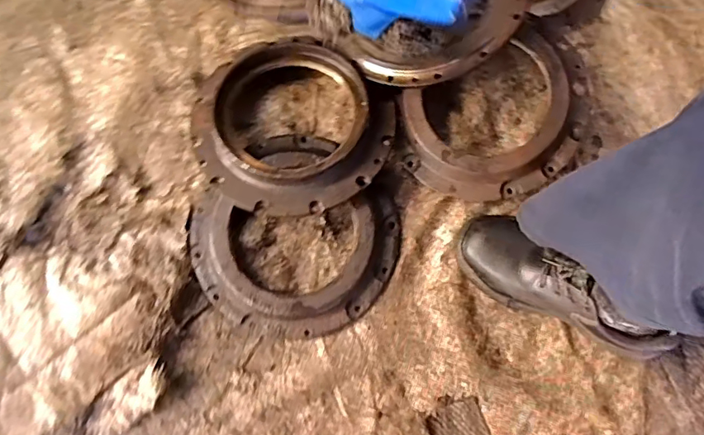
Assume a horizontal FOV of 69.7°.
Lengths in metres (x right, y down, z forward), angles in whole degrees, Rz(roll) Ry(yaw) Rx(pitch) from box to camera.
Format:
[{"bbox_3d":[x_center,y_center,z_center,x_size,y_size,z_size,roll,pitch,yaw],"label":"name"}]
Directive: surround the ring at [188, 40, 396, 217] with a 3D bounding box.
[{"bbox_3d":[-0.085,-0.115,0.641,0.258,0.062,0.229,33,81,4],"label":"ring"}]

